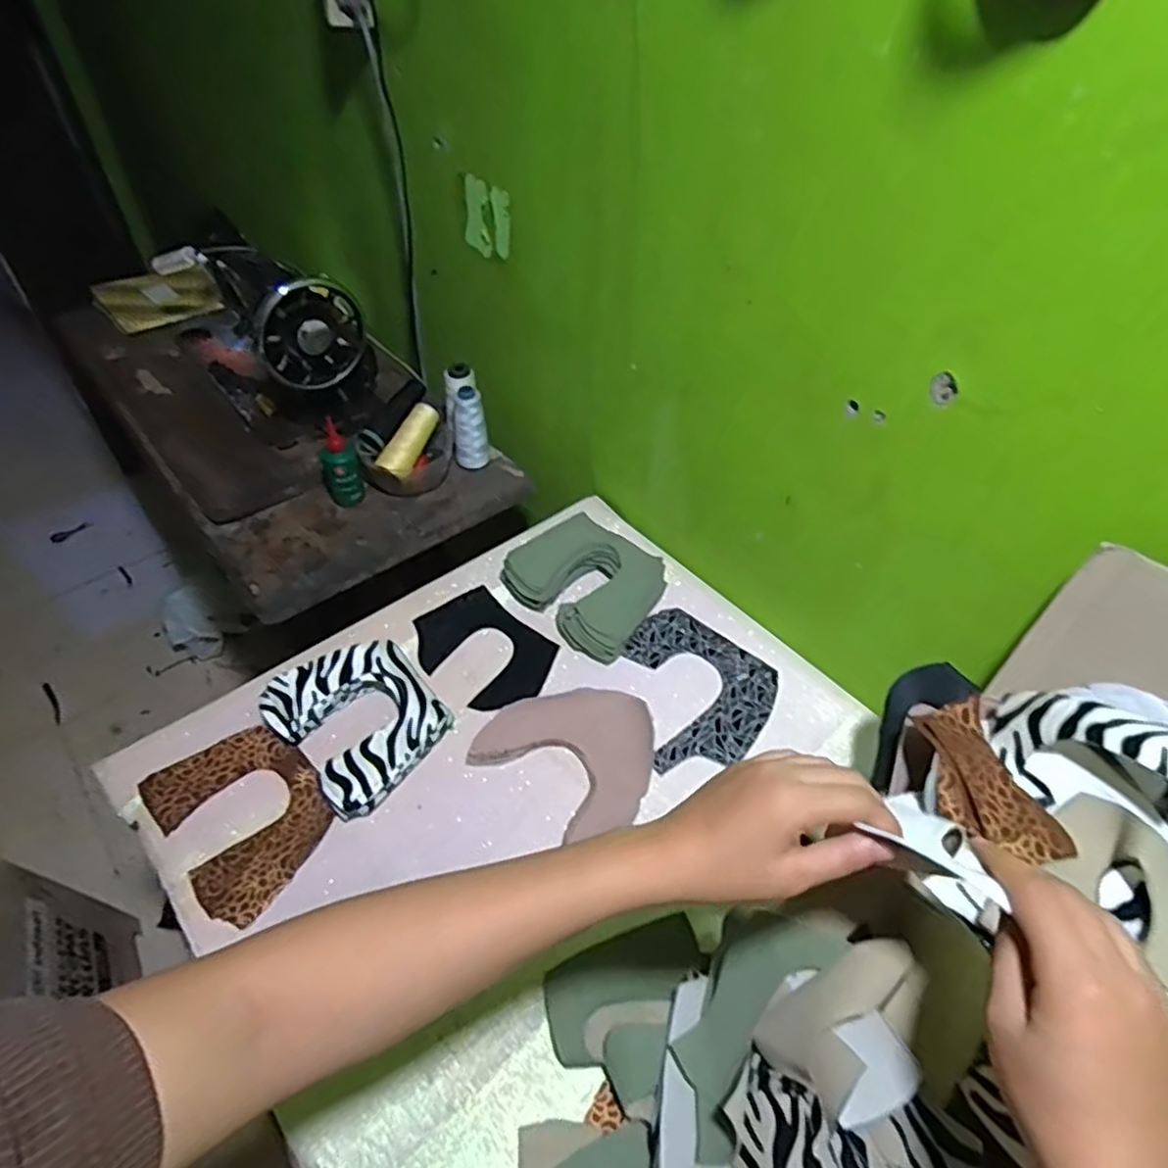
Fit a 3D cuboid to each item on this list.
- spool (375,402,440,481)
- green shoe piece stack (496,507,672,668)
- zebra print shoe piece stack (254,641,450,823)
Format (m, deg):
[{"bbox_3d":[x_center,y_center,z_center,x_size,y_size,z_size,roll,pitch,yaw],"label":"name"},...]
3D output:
[{"bbox_3d":[-0.228,-0.186,0.911,0.036,0.035,0.111,23,72,17],"label":"spool"},{"bbox_3d":[0.001,-0.005,0.791,0.168,0.043,0.141,30,53,23],"label":"green shoe piece stack"},{"bbox_3d":[-0.217,0.127,0.675,0.139,0.037,0.161,-35,58,-30],"label":"zebra print shoe piece stack"}]

